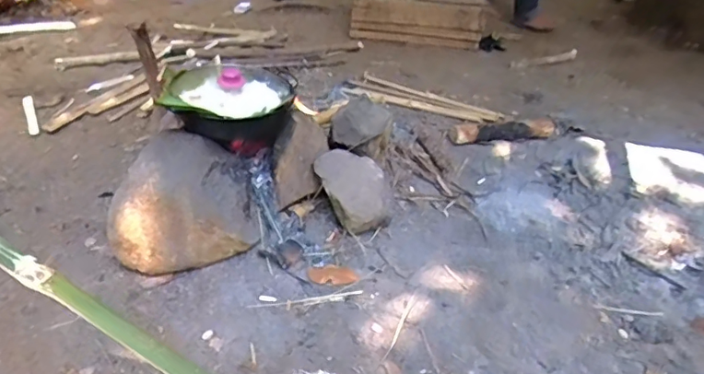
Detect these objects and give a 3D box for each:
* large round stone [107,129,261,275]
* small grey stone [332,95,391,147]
[{"bbox_3d":[-0.340,0.041,1.073,0.274,0.228,0.204,-5,34,-13],"label":"large round stone"},{"bbox_3d":[0.017,-0.162,1.268,0.103,0.071,0.123,25,41,30],"label":"small grey stone"}]

